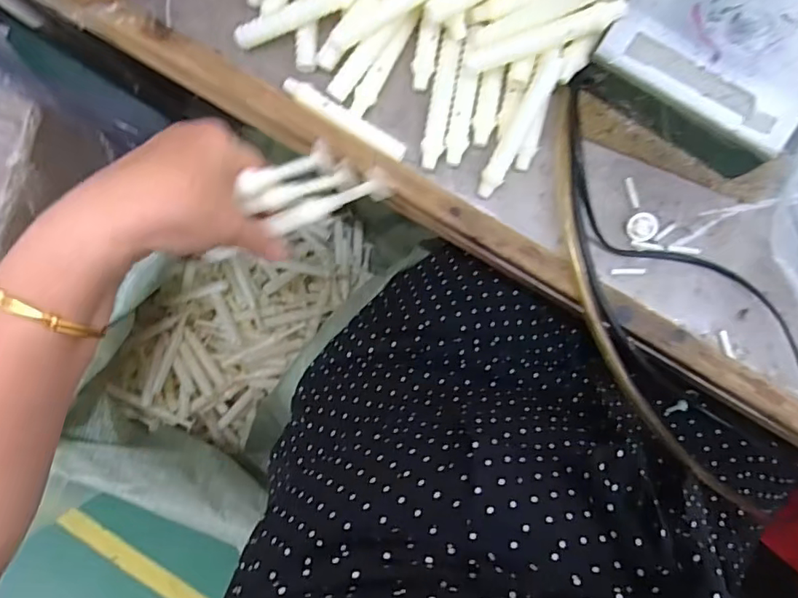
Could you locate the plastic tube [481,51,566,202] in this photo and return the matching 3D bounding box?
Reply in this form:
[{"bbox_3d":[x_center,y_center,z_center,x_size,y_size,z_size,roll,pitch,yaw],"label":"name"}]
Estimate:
[{"bbox_3d":[0.077,-0.111,0.338,0.015,0.010,0.096,28,111,3],"label":"plastic tube"}]

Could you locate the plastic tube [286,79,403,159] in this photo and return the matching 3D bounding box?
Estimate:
[{"bbox_3d":[-0.036,-0.122,0.353,0.093,0.008,0.013,32,92,3],"label":"plastic tube"}]

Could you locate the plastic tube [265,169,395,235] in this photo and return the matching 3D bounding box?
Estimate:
[{"bbox_3d":[-0.041,-0.058,0.318,0.078,0.009,0.015,-19,89,12],"label":"plastic tube"}]

